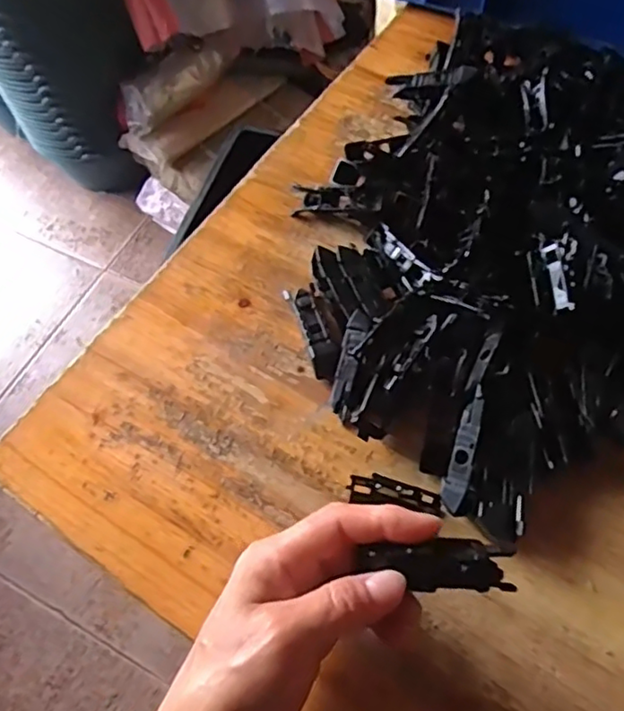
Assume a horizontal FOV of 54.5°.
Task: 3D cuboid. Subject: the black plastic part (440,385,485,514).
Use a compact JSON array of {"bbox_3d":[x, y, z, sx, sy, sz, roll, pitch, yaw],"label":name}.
[{"bbox_3d":[0.080,0.049,0.316,0.012,0.004,0.064,15,84,11],"label":"black plastic part"}]

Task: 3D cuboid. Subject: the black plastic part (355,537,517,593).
[{"bbox_3d":[0.054,0.090,0.260,0.061,0.009,0.022,-4,91,9],"label":"black plastic part"}]

